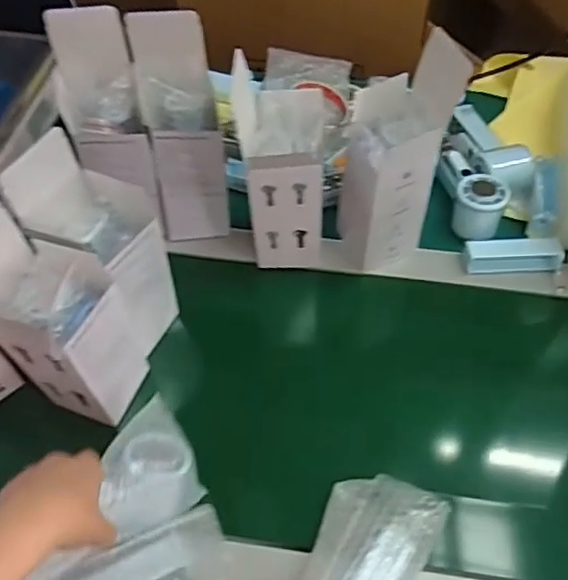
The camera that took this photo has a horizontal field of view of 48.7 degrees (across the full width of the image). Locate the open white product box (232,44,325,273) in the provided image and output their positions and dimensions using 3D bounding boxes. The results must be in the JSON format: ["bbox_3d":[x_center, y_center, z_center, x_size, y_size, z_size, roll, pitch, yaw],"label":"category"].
[{"bbox_3d":[-0.001,-0.121,0.640,0.085,0.226,0.077,0,57,1],"label":"open white product box"}]

